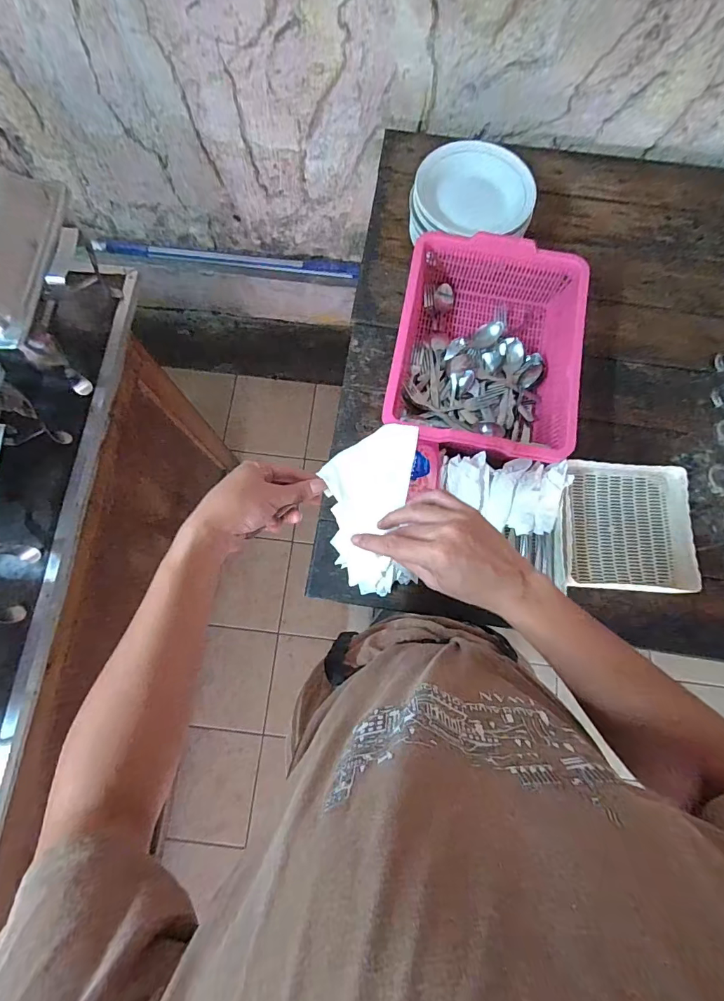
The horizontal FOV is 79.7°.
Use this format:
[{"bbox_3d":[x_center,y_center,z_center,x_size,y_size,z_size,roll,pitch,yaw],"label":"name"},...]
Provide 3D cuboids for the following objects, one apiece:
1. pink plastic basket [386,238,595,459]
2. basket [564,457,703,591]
[{"bbox_3d":[0.215,-0.265,0.775,0.299,0.112,0.383,11,76,2],"label":"pink plastic basket"},{"bbox_3d":[0.444,0.043,0.750,0.207,0.072,0.218,3,76,0],"label":"basket"}]

